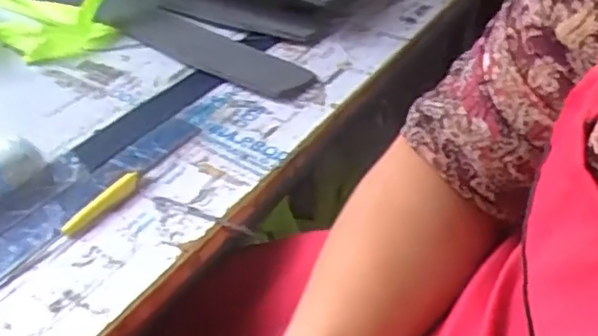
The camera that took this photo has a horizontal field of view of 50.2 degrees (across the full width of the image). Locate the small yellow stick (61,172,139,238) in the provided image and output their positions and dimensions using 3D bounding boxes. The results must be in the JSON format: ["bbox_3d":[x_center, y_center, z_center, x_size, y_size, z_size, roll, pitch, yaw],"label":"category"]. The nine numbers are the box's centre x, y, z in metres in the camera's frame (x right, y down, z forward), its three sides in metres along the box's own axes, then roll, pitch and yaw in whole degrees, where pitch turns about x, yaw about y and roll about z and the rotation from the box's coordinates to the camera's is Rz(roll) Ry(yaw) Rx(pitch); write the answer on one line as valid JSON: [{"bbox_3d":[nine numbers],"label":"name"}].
[{"bbox_3d":[-0.153,0.026,0.498,0.012,0.013,0.074,22,44,22],"label":"small yellow stick"}]

